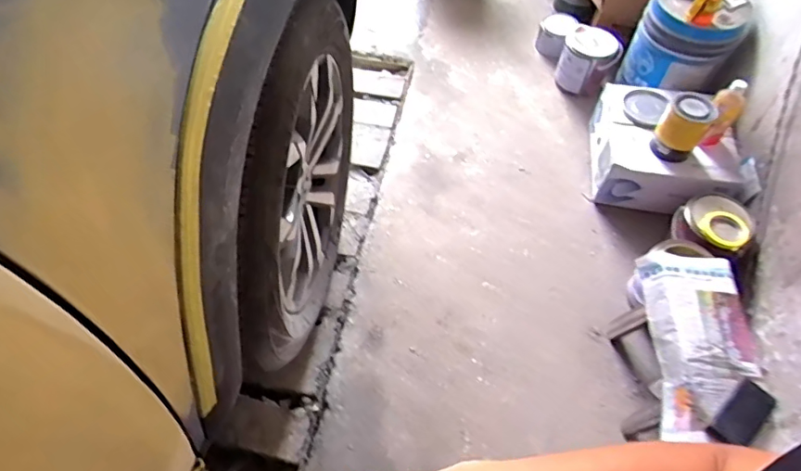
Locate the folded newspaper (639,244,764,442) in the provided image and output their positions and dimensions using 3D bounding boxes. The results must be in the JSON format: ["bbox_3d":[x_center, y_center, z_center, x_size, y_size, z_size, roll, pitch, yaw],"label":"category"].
[{"bbox_3d":[0.590,0.210,1.021,0.175,0.082,0.371,5,57,-1],"label":"folded newspaper"}]

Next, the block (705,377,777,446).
[{"bbox_3d":[0.601,0.310,0.910,0.148,0.027,0.061,-35,65,-23],"label":"block"}]

